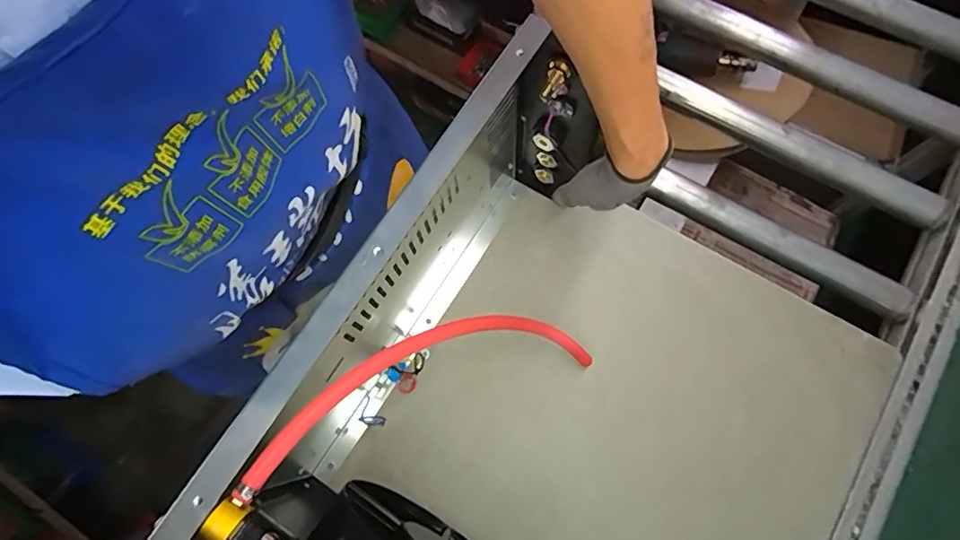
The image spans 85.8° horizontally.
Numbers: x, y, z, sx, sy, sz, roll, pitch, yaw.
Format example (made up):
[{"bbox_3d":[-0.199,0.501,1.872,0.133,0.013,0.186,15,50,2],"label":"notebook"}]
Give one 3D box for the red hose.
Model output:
[{"bbox_3d":[-0.026,0.098,0.506,0.404,0.064,0.076,-11,66,-37],"label":"red hose"}]

